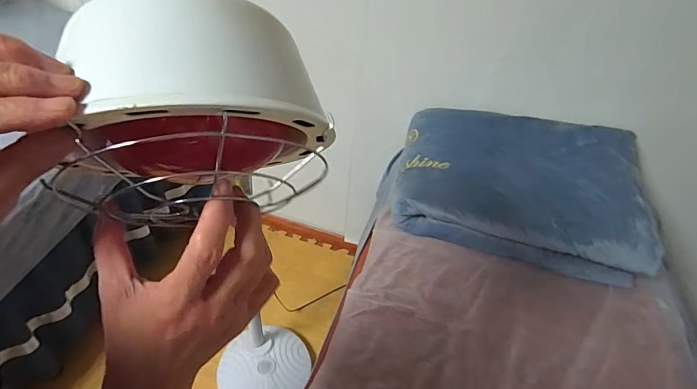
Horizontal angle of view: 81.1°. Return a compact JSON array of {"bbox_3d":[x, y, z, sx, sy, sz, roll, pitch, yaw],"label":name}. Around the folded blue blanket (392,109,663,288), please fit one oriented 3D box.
[{"bbox_3d":[0.400,-0.034,1.004,0.548,0.153,0.399,14,43,11],"label":"folded blue blanket"}]

